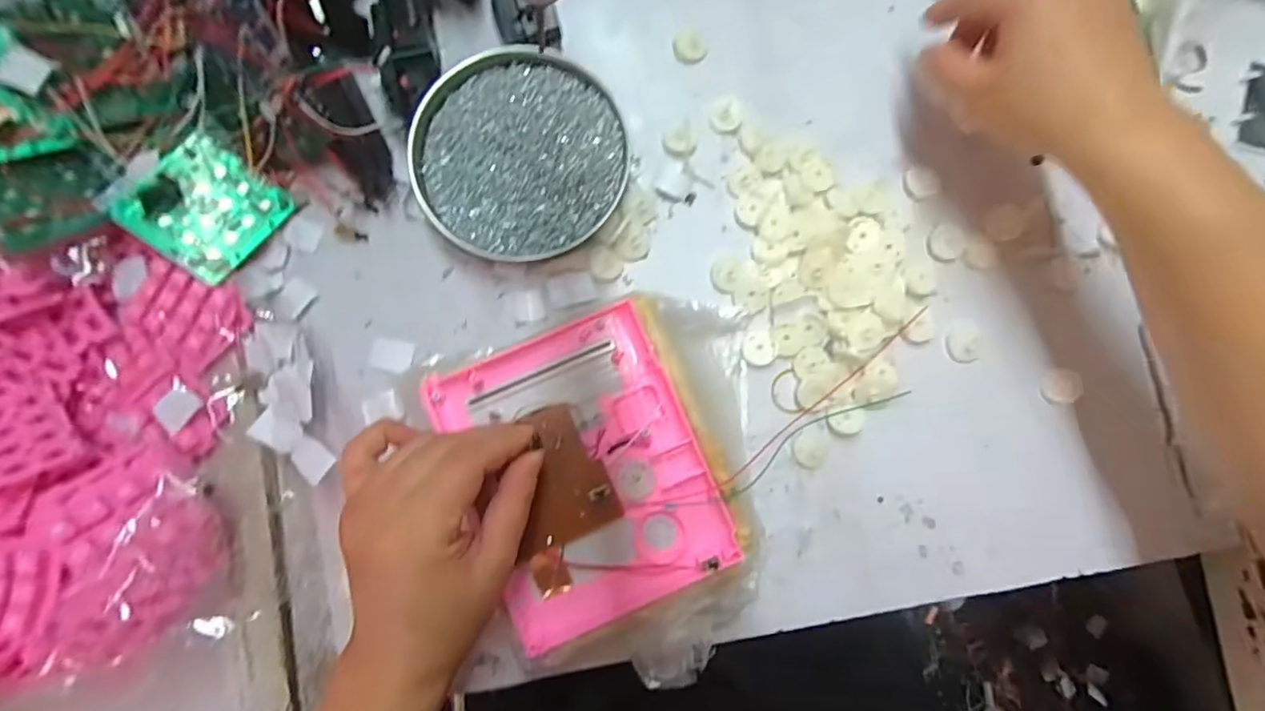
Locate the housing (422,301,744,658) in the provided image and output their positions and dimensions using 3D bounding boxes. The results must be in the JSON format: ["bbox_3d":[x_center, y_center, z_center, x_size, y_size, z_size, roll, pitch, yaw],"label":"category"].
[{"bbox_3d":[-0.027,0.067,0.332,0.132,0.020,0.166,-22,87,-1],"label":"housing"}]

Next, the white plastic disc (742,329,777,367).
[{"bbox_3d":[0.082,-0.006,0.368,0.020,0.005,0.022,-1,77,6],"label":"white plastic disc"}]

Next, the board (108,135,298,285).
[{"bbox_3d":[-0.257,-0.089,0.344,0.063,0.012,0.070,39,69,-18],"label":"board"}]

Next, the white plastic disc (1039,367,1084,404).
[{"bbox_3d":[0.279,0.020,0.371,0.027,0.004,0.022,-6,87,0],"label":"white plastic disc"}]

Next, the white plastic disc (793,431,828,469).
[{"bbox_3d":[0.115,0.061,0.368,0.021,0.004,0.023,0,87,1],"label":"white plastic disc"}]

